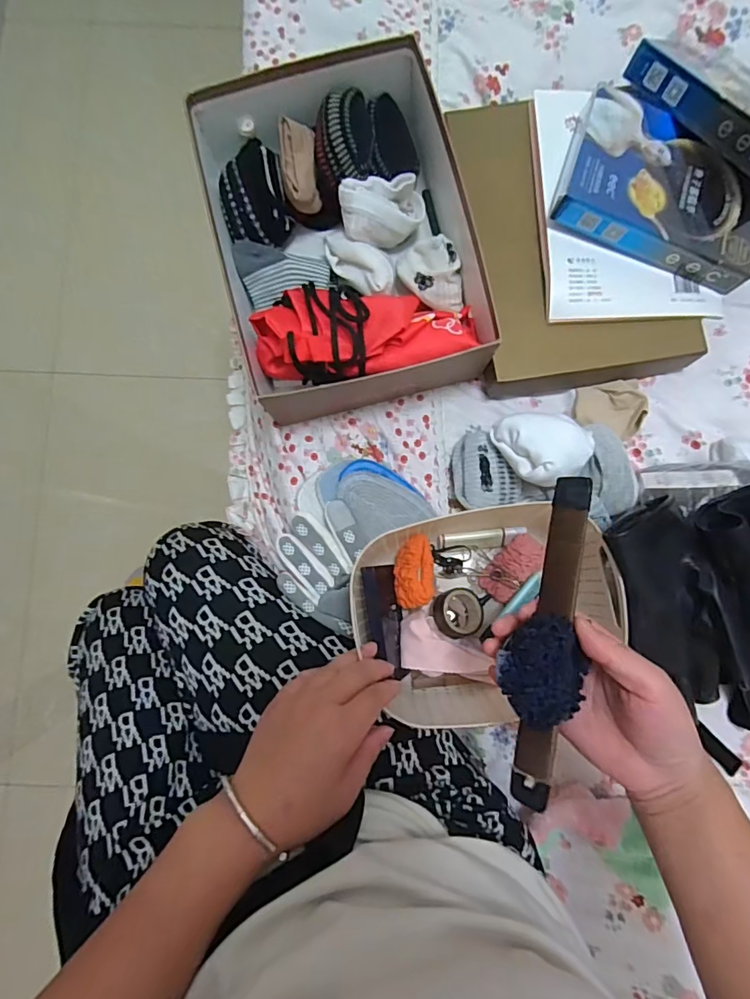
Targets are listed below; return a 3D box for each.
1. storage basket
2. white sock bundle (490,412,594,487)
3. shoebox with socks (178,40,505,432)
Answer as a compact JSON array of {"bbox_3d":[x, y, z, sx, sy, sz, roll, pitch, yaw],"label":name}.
[{"bbox_3d":[0.090,0.094,0.436,0.209,0.095,0.171,-7,84,-2],"label":"storage basket"},{"bbox_3d":[0.156,-0.051,0.462,0.073,0.044,0.072,0,84,-1],"label":"white sock bundle"},{"bbox_3d":[-0.025,-0.256,0.492,0.229,0.084,0.309,-13,84,-2],"label":"shoebox with socks"}]

